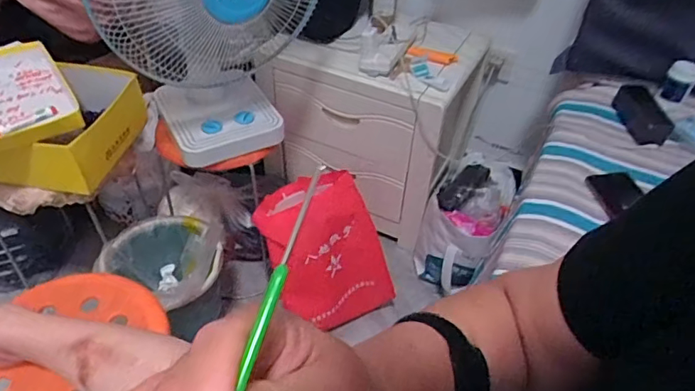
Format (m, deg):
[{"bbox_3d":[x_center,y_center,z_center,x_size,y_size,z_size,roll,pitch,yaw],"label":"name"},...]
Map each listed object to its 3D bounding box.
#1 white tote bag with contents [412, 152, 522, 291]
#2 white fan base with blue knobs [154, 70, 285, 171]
[{"bbox_3d":[0.321,0.062,1.368,0.193,0.246,0.325,24,47,21],"label":"white tote bag with contents"},{"bbox_3d":[-0.285,-0.165,1.080,0.251,0.119,0.204,-14,46,-18],"label":"white fan base with blue knobs"}]

